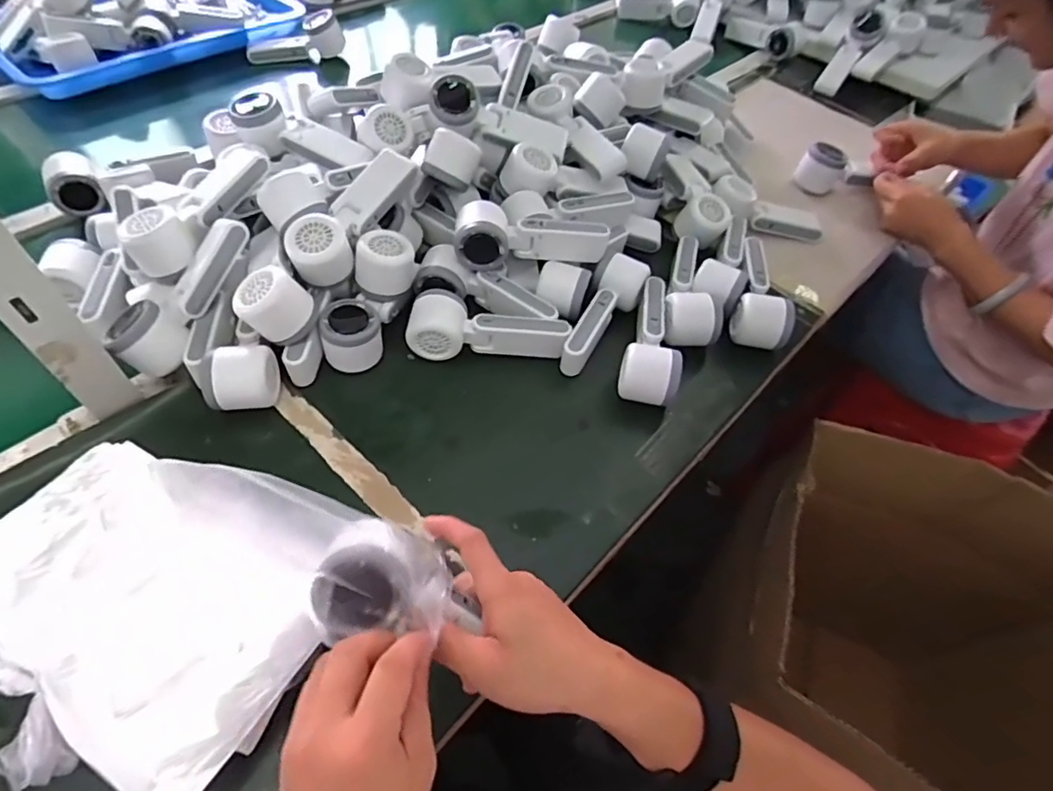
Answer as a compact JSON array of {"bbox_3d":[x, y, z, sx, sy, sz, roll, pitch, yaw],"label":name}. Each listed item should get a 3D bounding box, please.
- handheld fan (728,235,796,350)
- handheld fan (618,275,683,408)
[{"bbox_3d":[0.282,-0.131,0.671,0.060,0.053,0.163,14,54,5],"label":"handheld fan"},{"bbox_3d":[0.139,-0.058,0.612,0.060,0.058,0.154,14,54,5],"label":"handheld fan"}]

